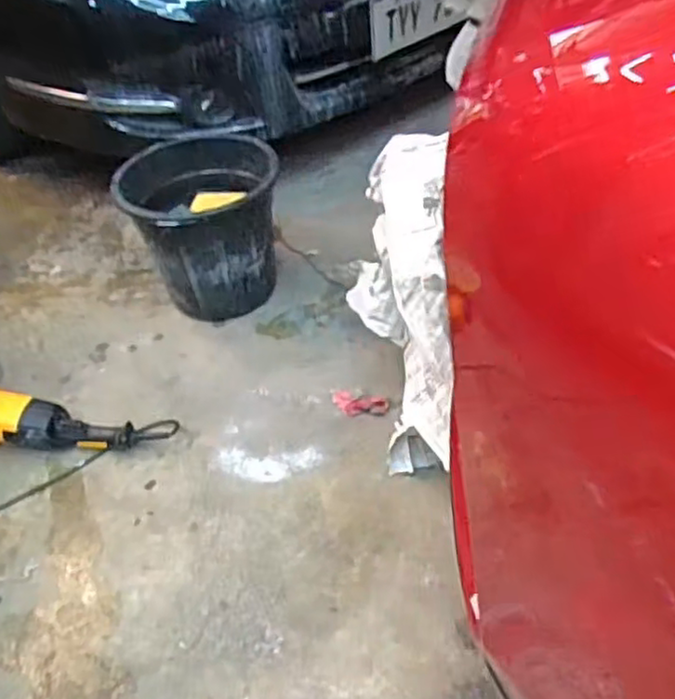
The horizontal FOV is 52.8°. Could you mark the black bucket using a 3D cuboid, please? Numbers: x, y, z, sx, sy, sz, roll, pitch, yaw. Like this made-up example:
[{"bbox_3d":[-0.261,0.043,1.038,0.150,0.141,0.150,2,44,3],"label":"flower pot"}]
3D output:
[{"bbox_3d":[-0.251,-0.227,1.366,0.280,0.296,0.280,-2,43,2],"label":"black bucket"}]

